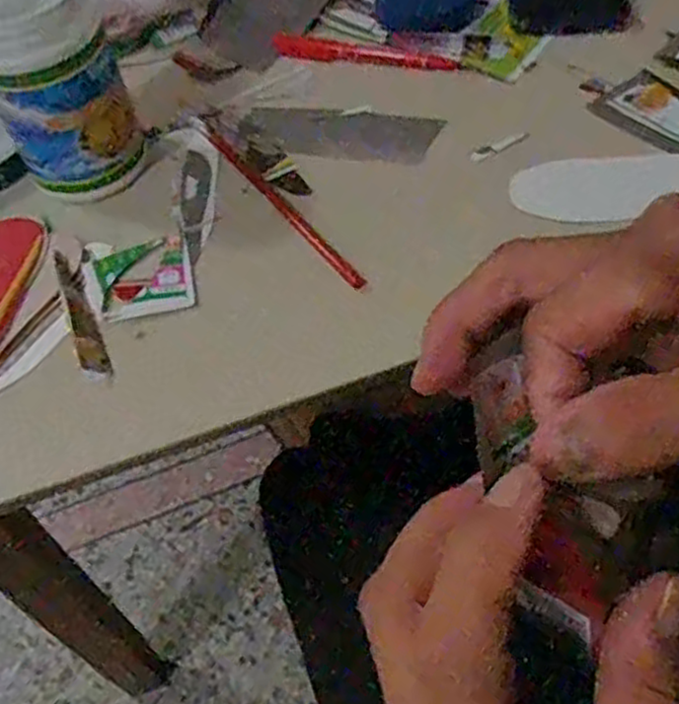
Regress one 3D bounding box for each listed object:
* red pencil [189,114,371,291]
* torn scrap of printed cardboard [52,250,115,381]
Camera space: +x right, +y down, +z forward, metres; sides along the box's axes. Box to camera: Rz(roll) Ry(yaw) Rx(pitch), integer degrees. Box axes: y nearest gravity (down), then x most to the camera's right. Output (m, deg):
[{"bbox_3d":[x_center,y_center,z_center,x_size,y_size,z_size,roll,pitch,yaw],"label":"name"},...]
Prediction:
[{"bbox_3d":[-0.041,-0.092,0.445,0.011,0.008,0.180,-33,57,-16],"label":"red pencil"},{"bbox_3d":[-0.140,-0.023,0.397,0.014,0.005,0.096,-25,55,-11],"label":"torn scrap of printed cardboard"}]

